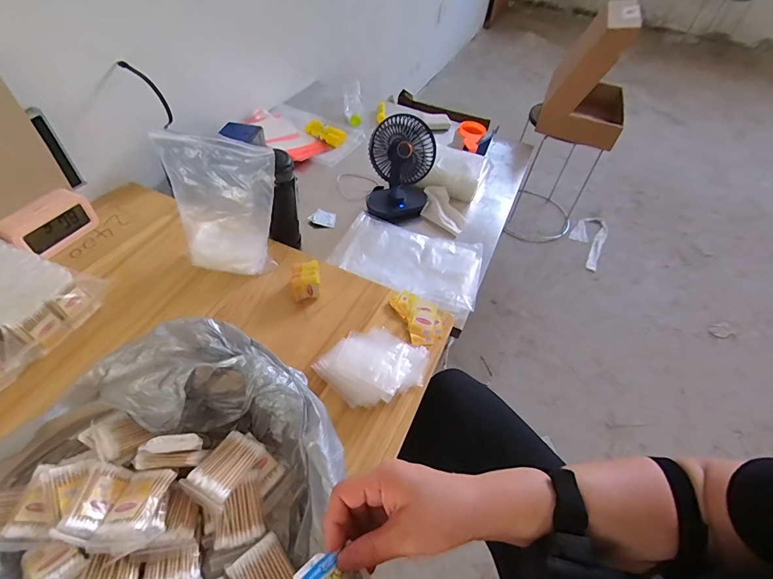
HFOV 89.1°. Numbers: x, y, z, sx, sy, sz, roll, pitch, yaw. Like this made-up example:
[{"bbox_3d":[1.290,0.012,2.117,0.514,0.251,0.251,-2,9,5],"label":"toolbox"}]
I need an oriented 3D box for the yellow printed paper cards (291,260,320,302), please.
[{"bbox_3d":[-0.147,-0.019,0.709,0.052,0.047,0.062,-5,51,-10],"label":"yellow printed paper cards"}]

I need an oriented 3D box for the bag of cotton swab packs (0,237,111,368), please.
[{"bbox_3d":[-0.588,0.006,0.616,0.208,0.081,0.158,22,51,12],"label":"bag of cotton swab packs"}]

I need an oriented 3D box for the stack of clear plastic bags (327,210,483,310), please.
[{"bbox_3d":[0.048,-0.071,0.843,0.301,0.030,0.199,16,50,7],"label":"stack of clear plastic bags"}]

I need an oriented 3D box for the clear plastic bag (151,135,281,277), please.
[{"bbox_3d":[-0.273,-0.124,0.672,0.166,0.252,0.071,5,50,-2],"label":"clear plastic bag"}]

